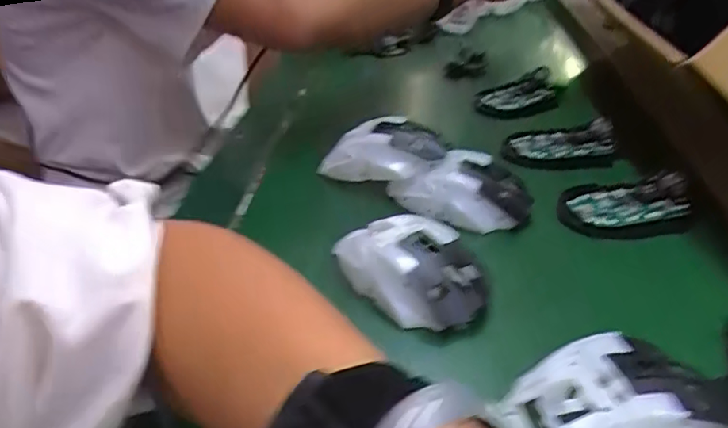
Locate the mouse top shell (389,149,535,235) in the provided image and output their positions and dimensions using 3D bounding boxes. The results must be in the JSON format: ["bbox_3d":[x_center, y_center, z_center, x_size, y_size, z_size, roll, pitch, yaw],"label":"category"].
[{"bbox_3d":[0.076,-0.022,0.438,0.110,0.038,0.055,11,32,14],"label":"mouse top shell"}]

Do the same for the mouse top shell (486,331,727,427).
[{"bbox_3d":[0.121,0.094,0.272,0.103,0.029,0.061,-4,32,-11],"label":"mouse top shell"}]

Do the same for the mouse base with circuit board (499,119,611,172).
[{"bbox_3d":[0.183,-0.064,0.514,0.101,0.019,0.057,-3,35,-5],"label":"mouse base with circuit board"}]

